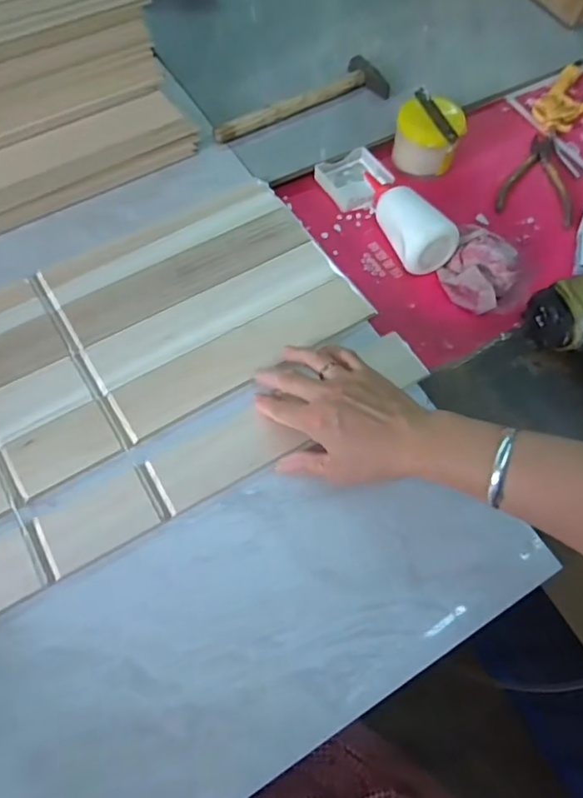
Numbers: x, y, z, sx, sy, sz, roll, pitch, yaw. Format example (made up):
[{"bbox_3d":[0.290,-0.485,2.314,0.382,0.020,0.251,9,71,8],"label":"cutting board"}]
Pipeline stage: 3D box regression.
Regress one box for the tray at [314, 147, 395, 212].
[{"bbox_3d":[0.079,-0.272,0.668,0.082,0.021,0.073,-30,68,-16],"label":"tray"}]

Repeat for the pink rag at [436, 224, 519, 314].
[{"bbox_3d":[0.208,-0.146,0.587,0.077,0.036,0.098,29,65,11],"label":"pink rag"}]

